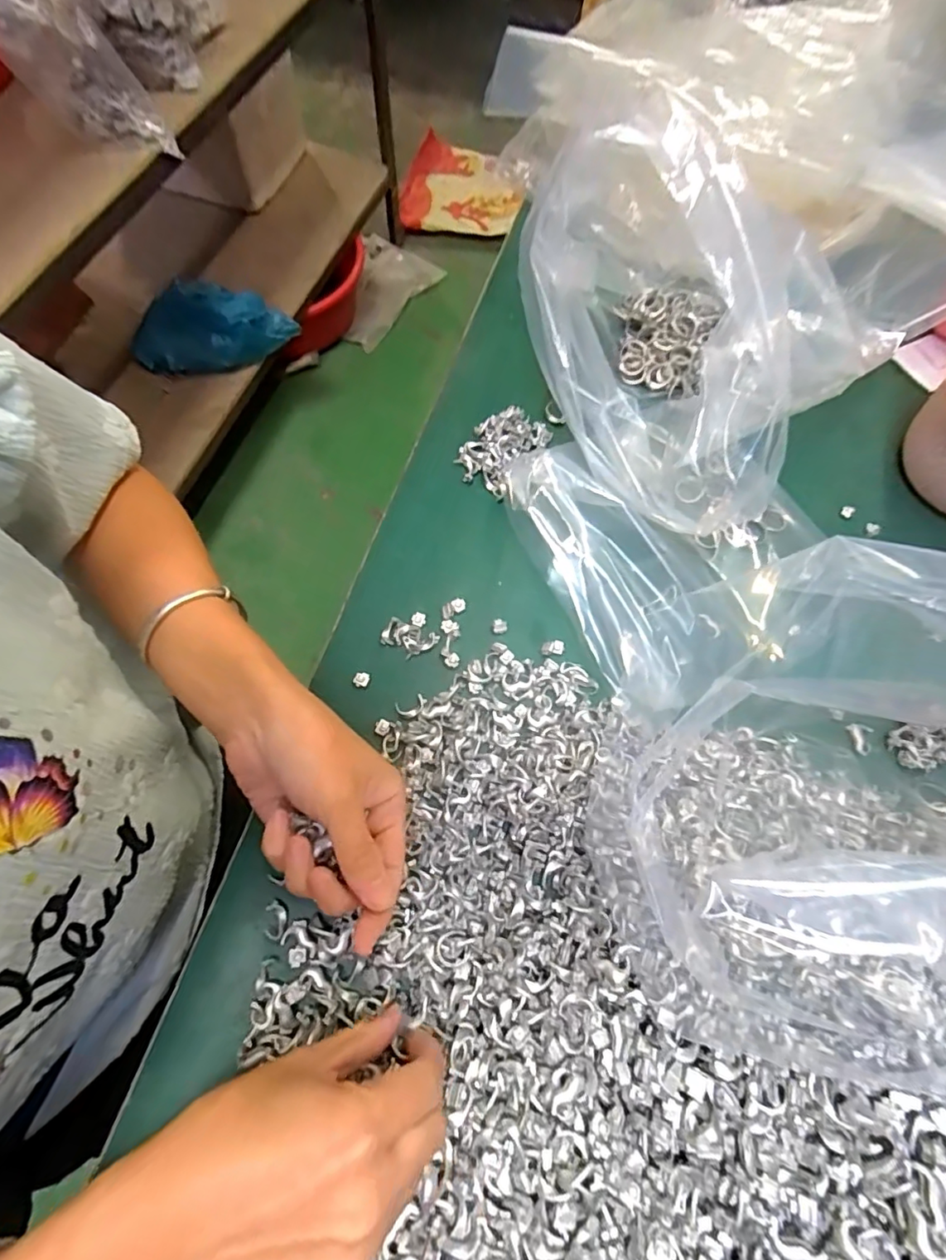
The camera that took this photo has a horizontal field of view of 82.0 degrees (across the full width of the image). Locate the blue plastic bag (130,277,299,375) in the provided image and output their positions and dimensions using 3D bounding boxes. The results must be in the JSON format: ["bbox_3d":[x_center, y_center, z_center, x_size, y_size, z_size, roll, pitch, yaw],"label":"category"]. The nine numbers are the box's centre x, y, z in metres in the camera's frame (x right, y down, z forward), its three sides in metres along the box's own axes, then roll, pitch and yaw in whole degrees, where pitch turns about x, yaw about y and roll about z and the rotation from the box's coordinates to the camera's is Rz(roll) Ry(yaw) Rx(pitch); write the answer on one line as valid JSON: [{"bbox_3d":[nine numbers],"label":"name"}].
[{"bbox_3d":[-0.503,-0.587,1.065,0.290,0.124,0.120,4,68,-1],"label":"blue plastic bag"}]

